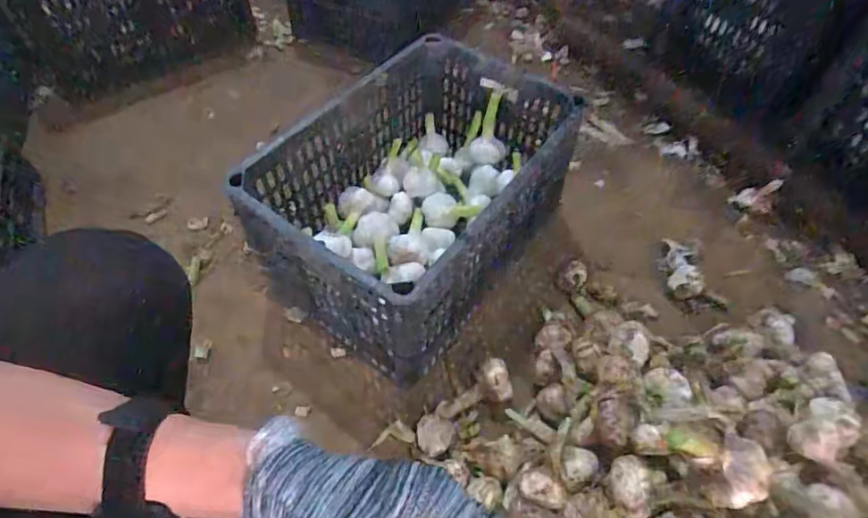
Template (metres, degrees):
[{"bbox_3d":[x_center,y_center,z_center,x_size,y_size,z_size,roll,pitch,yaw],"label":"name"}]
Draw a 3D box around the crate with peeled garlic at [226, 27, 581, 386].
[{"bbox_3d":[-0.024,-0.108,0.756,0.327,0.249,0.463,30,58,21],"label":"crate with peeled garlic"}]

